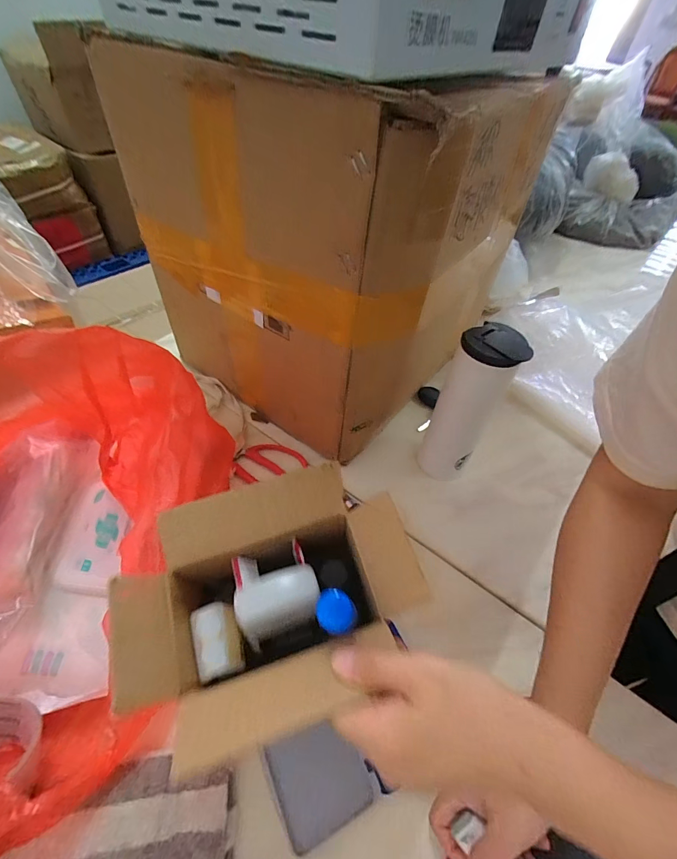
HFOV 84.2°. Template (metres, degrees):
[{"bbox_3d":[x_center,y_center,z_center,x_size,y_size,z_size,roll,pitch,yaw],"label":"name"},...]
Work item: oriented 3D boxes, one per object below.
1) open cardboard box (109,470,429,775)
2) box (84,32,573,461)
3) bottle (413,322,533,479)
[{"bbox_3d":[-0.046,0.133,0.290,0.204,0.100,0.152,-13,50,-12],"label":"open cardboard box"},{"bbox_3d":[-0.019,-0.240,0.495,0.379,0.369,0.305,31,55,19],"label":"box"},{"bbox_3d":[0.156,-0.020,0.467,0.068,0.218,0.071,33,54,20],"label":"bottle"}]

